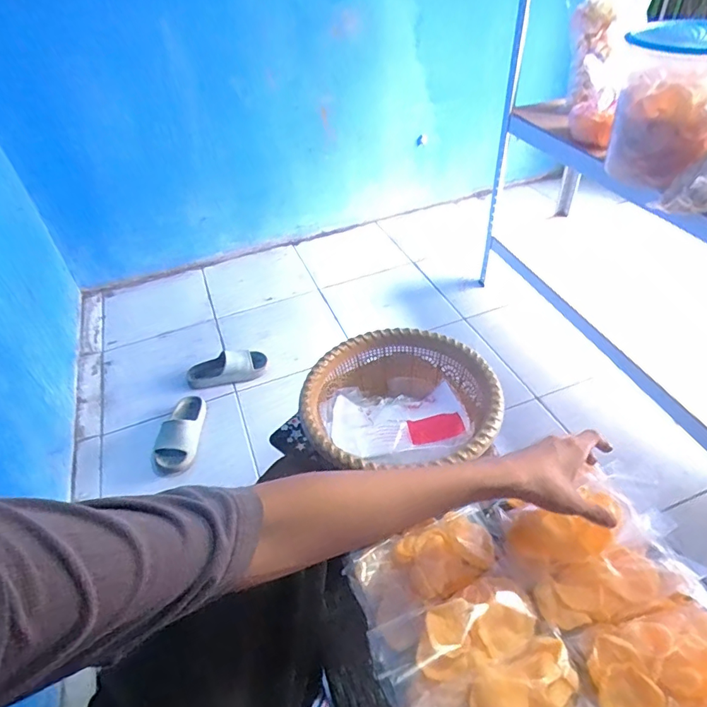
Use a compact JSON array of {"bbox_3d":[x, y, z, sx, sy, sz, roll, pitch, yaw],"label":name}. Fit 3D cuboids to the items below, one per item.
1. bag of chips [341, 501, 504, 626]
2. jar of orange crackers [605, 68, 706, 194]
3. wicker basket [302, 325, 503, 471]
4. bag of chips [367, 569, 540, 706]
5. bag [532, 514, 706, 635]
[{"bbox_3d":[0.089,0.256,0.588,0.180,0.034,0.103,-20,45,-14],"label":"bag of chips"},{"bbox_3d":[0.611,-0.429,0.947,0.135,0.203,0.151,-5,44,1],"label":"jar of orange crackers"},{"bbox_3d":[0.071,0.081,0.713,0.255,0.115,0.228,1,44,7],"label":"wicker basket"},{"bbox_3d":[0.114,0.312,0.525,0.188,0.049,0.087,-19,45,-13],"label":"bag of chips"},{"bbox_3d":[0.302,0.258,0.541,0.183,0.050,0.086,-21,46,-16],"label":"bag"}]

